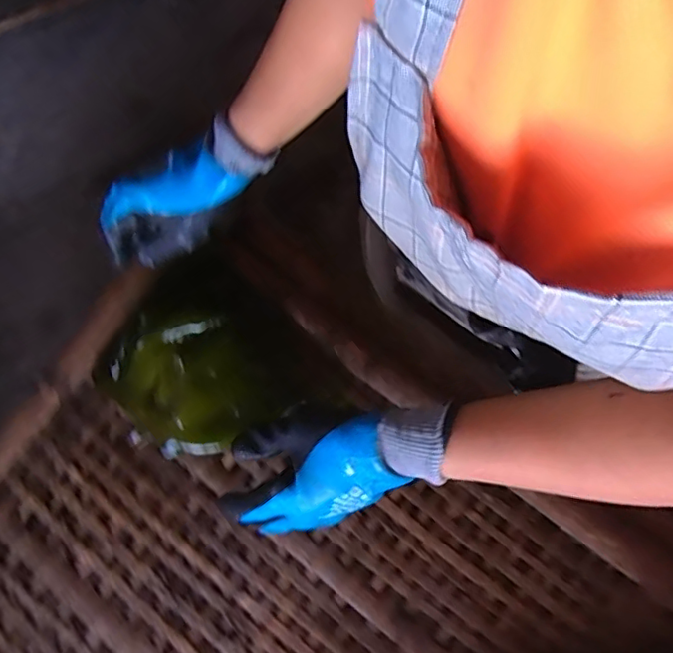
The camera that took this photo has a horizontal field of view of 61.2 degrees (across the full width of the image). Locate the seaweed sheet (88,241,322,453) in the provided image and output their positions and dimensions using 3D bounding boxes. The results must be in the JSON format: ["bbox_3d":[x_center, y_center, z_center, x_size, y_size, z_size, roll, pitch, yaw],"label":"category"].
[{"bbox_3d":[-0.132,0.032,0.537,0.173,0.048,0.182,-39,80,-6],"label":"seaweed sheet"}]

